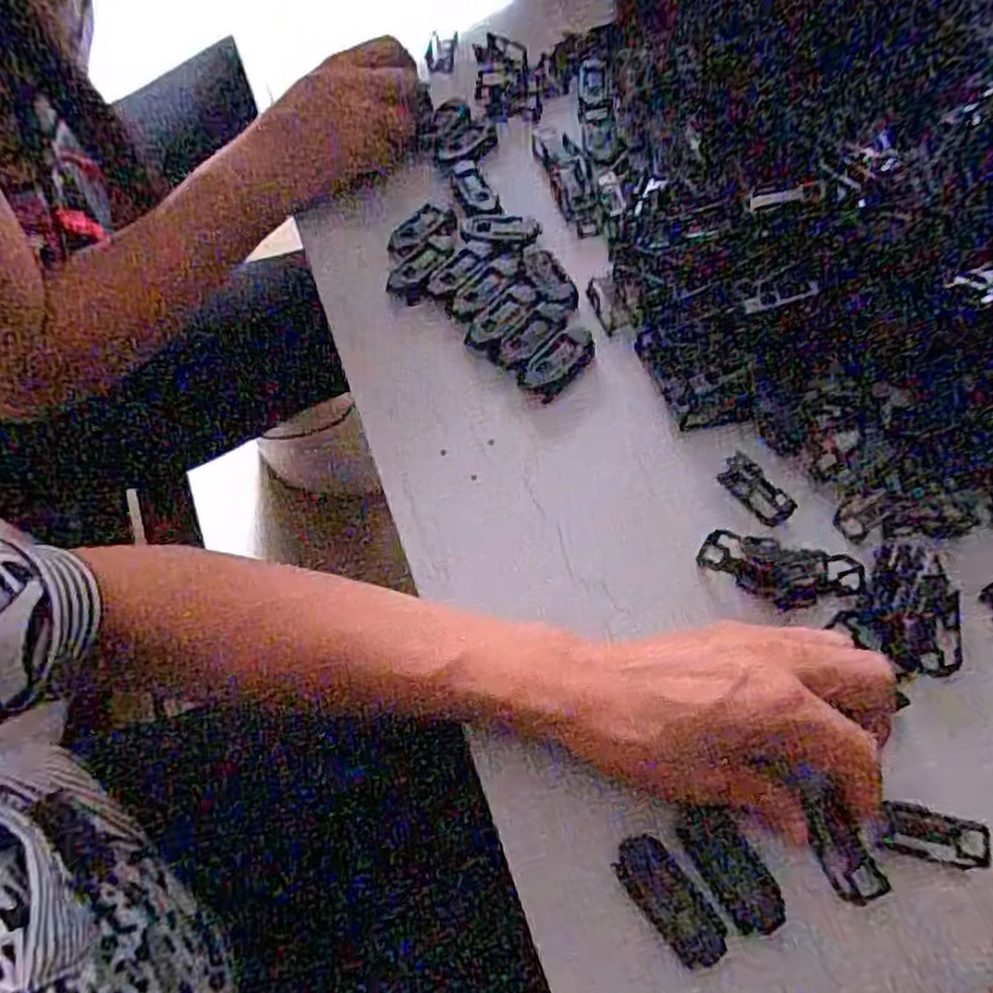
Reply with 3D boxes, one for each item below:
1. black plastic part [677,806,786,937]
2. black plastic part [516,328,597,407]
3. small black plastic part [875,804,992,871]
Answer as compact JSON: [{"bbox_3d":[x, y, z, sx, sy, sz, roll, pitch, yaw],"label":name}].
[{"bbox_3d":[0.094,0.149,0.282,0.022,0.008,0.049,-31,68,-12],"label":"black plastic part"},{"bbox_3d":[0.035,-0.075,0.402,0.051,0.010,0.025,-41,70,-16],"label":"black plastic part"},{"bbox_3d":[0.178,0.138,0.286,0.039,0.005,0.018,10,66,6],"label":"small black plastic part"}]

